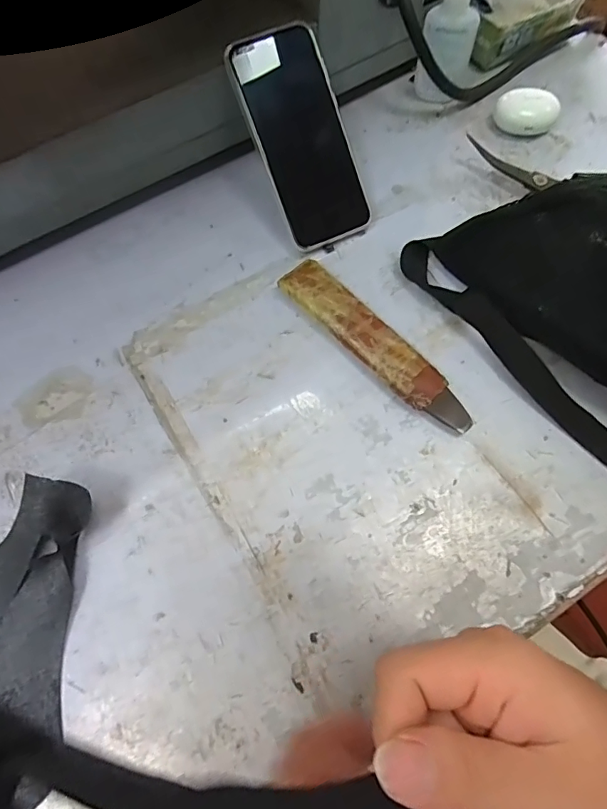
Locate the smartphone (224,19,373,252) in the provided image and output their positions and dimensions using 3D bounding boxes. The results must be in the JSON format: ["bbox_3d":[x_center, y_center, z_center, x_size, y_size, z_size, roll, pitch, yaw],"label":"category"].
[{"bbox_3d":[0.000,-0.218,0.388,0.077,0.012,0.162,-26,107,-8],"label":"smartphone"}]

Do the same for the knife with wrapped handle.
[{"bbox_3d":[0.056,-0.048,0.369,0.038,0.018,0.185,-42,74,-13],"label":"knife with wrapped handle"}]

